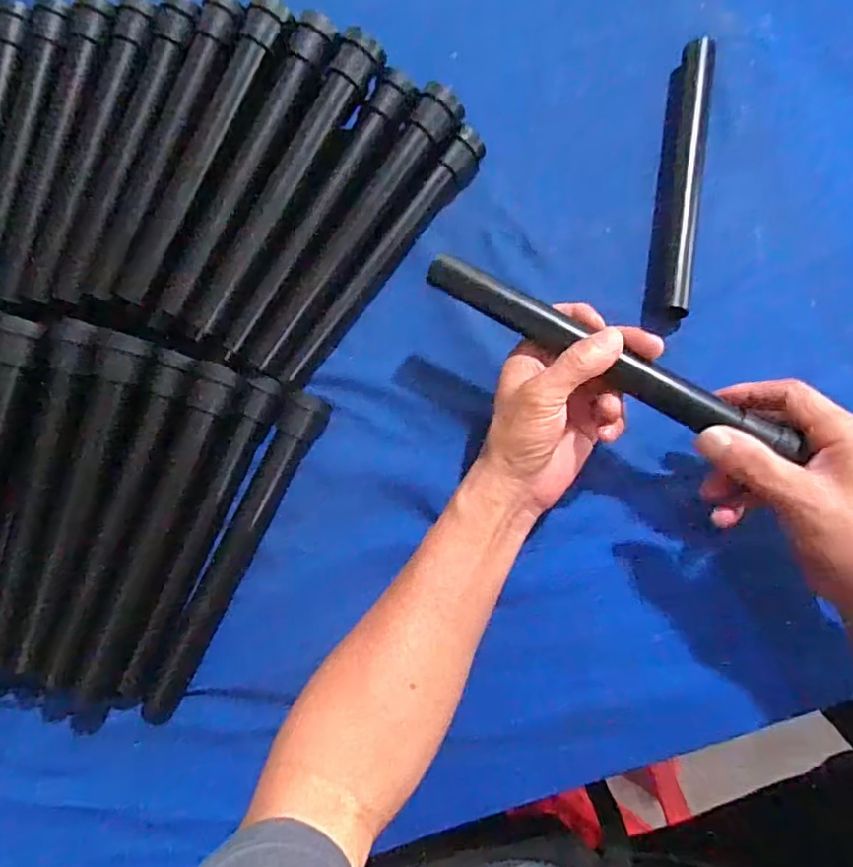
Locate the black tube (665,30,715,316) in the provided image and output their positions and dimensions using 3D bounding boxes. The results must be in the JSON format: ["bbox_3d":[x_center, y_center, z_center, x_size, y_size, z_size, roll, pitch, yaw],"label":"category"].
[{"bbox_3d":[0.198,-0.194,0.445,0.021,0.024,0.223,6,79,9],"label":"black tube"}]

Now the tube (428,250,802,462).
[{"bbox_3d":[0.108,-0.049,0.370,0.242,0.018,0.023,30,84,12],"label":"tube"}]

